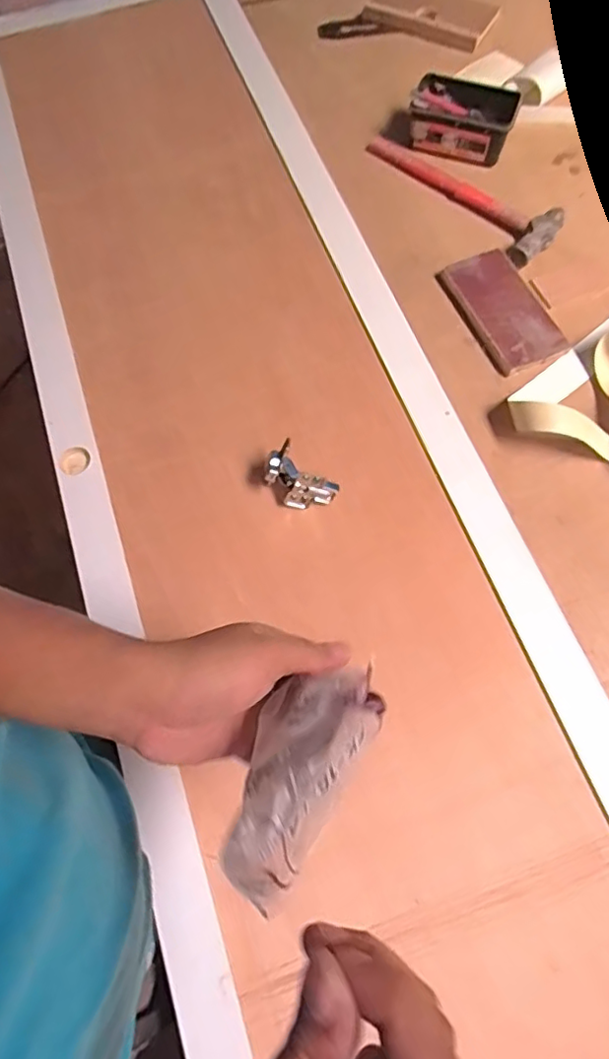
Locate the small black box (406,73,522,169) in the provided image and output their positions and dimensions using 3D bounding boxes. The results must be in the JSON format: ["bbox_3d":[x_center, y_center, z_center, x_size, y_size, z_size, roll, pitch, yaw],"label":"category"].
[{"bbox_3d":[0.221,-0.579,0.805,0.144,0.059,0.090,14,71,7],"label":"small black box"}]

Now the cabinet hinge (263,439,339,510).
[{"bbox_3d":[-0.006,-0.052,0.600,0.080,0.040,0.048,30,71,9],"label":"cabinet hinge"}]

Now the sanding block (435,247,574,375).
[{"bbox_3d":[0.247,-0.274,0.711,0.084,0.027,0.170,-23,72,-11],"label":"sanding block"}]

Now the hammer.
[{"bbox_3d":[0.214,-0.470,0.779,0.089,0.033,0.292,-42,76,-16],"label":"hammer"}]

